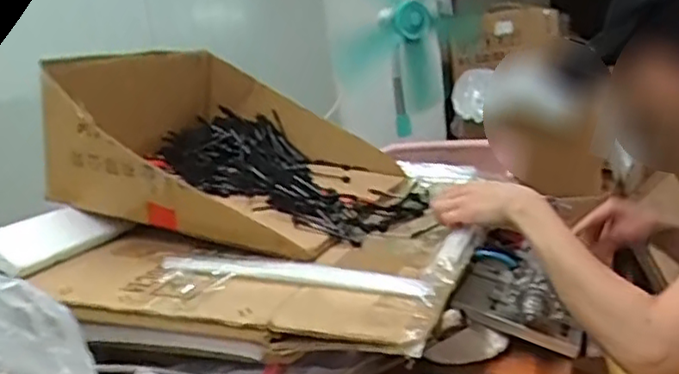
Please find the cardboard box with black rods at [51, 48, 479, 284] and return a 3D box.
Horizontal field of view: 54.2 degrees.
[{"bbox_3d":[-0.070,-0.073,1.023,0.553,0.252,0.479,-2,11,23],"label":"cardboard box with black rods"}]

